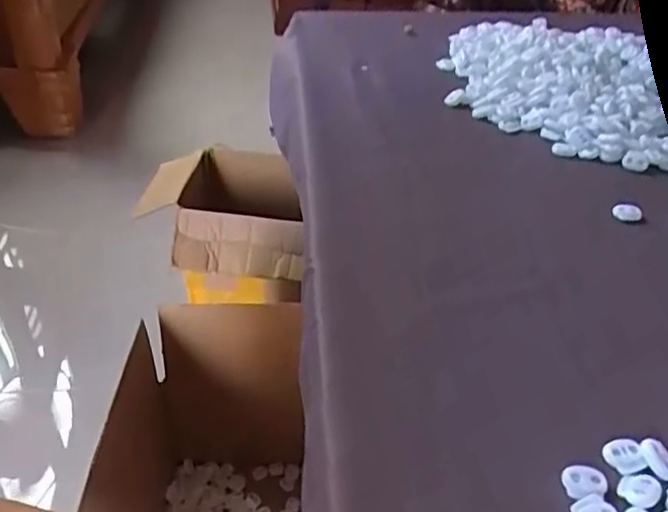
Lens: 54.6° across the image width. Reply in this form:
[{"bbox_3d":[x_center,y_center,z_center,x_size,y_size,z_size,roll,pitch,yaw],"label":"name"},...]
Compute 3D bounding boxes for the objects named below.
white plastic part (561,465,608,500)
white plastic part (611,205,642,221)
[{"bbox_3d":[0.131,0.117,0.337,0.023,0.004,0.017,-4,40,-11],"label":"white plastic part"},{"bbox_3d":[0.243,-0.035,0.537,0.023,0.008,0.014,17,41,18],"label":"white plastic part"}]

